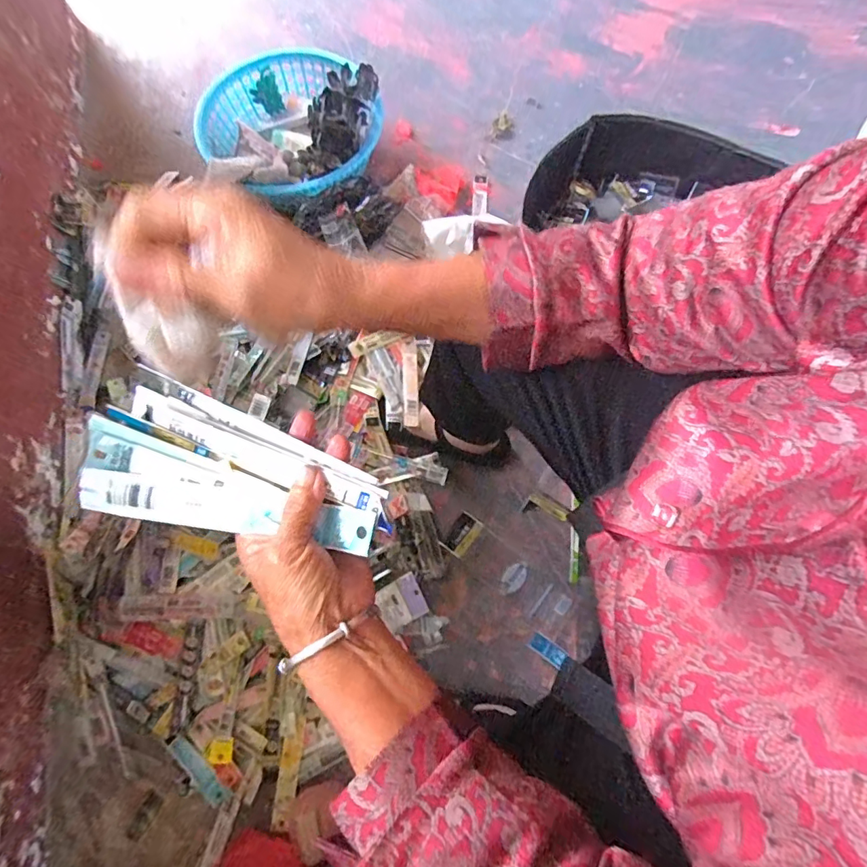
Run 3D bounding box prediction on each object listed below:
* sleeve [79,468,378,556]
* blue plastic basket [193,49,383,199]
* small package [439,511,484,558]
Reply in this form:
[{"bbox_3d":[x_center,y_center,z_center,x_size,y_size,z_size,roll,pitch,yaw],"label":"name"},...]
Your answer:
[{"bbox_3d":[-0.122,0.045,0.292,0.173,0.007,0.025,9,84,0],"label":"sleeve"},{"bbox_3d":[-0.253,-0.551,0.889,0.287,0.132,0.313,0,73,0],"label":"blue plastic basket"},{"bbox_3d":[0.044,0.153,0.745,0.038,0.009,0.064,36,76,10],"label":"small package"}]

